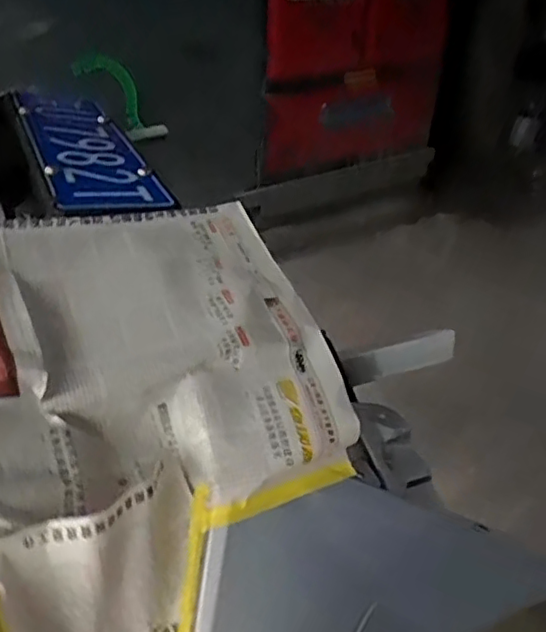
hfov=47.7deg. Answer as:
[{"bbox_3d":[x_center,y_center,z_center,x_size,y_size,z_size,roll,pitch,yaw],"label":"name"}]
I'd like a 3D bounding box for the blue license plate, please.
[{"bbox_3d":[-0.255,-0.236,0.838,0.125,0.015,0.398,-7,38,-26],"label":"blue license plate"}]

